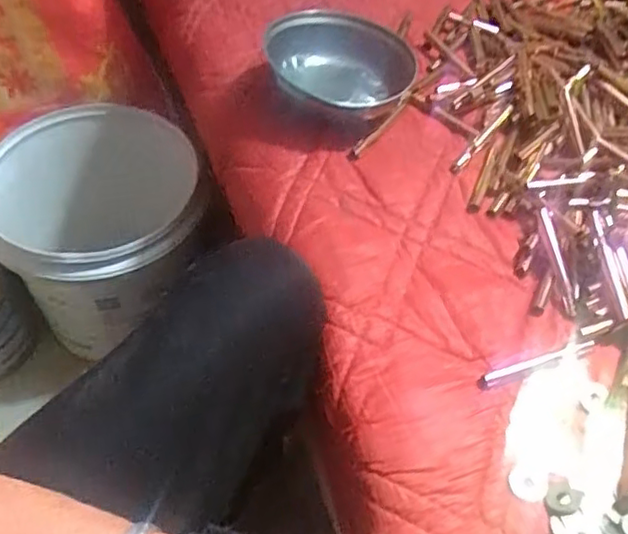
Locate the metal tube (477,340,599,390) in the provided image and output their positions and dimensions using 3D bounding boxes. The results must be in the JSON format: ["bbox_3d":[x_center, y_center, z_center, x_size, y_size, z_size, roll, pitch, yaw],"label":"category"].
[{"bbox_3d":[0.158,0.069,0.453,0.095,0.006,0.011,-17,56,-14],"label":"metal tube"}]

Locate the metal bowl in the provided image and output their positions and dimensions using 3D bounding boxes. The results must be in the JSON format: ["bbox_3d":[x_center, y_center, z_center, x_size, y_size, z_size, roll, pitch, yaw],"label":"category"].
[{"bbox_3d":[0.018,-0.185,0.603,0.134,0.055,0.134,1,53,-1],"label":"metal bowl"}]

